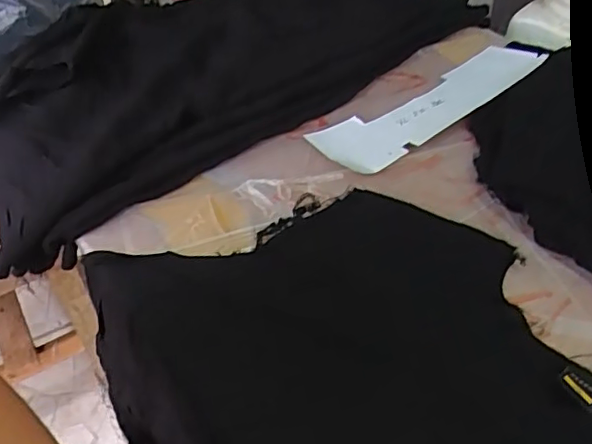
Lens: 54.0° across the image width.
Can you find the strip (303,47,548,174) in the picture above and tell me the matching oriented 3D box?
[{"bbox_3d":[0.120,-0.112,0.534,0.223,0.032,0.072,-26,50,-21],"label":"strip"}]

